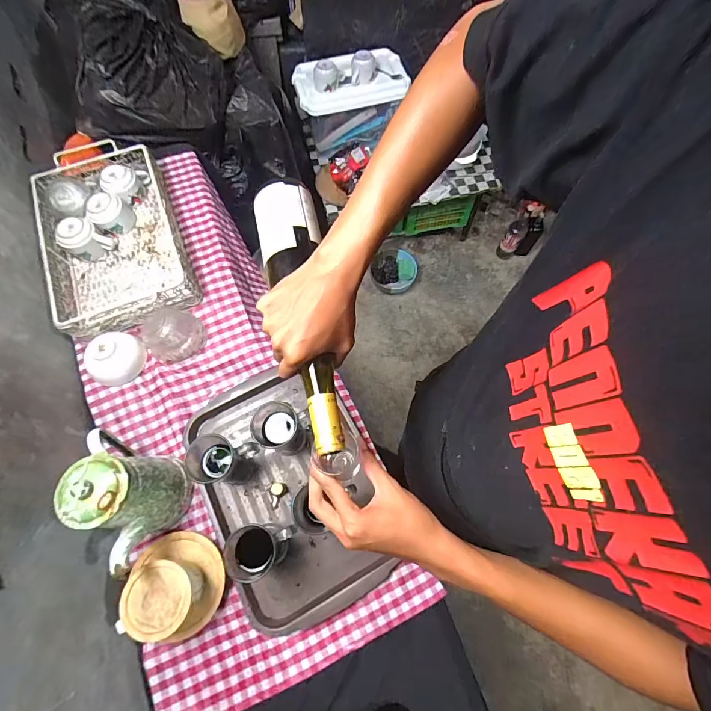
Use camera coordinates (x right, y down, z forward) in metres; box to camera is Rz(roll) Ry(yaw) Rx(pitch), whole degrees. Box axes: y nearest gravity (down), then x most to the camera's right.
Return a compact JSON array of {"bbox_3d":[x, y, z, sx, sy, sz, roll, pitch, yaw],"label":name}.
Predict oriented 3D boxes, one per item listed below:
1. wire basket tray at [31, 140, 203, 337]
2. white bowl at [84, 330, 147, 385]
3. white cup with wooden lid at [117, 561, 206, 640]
[{"bbox_3d":[-0.536,-0.259,0.813,0.269,0.083,0.435,-22,70,-8],"label":"wire basket tray"},{"bbox_3d":[-0.483,0.001,0.728,0.100,0.051,0.095,0,69,0],"label":"white bowl"},{"bbox_3d":[-0.297,0.378,0.574,0.101,0.077,0.101,0,69,0],"label":"white cup with wooden lid"}]

